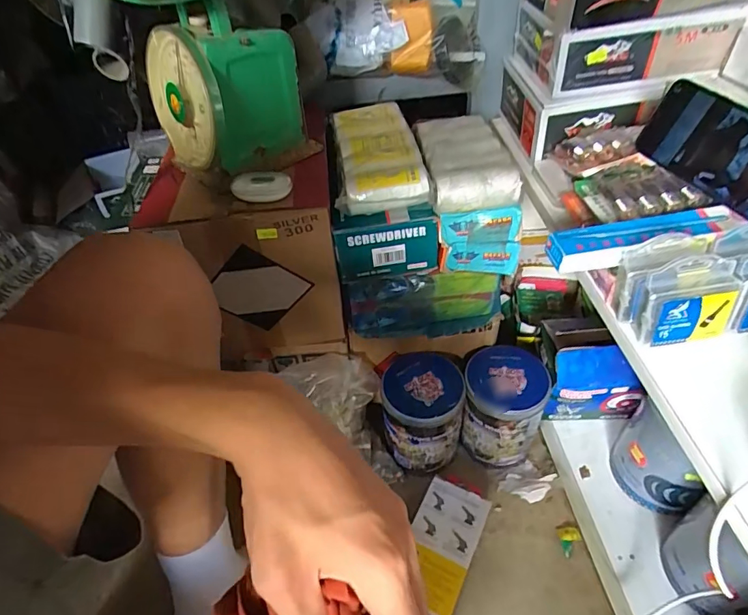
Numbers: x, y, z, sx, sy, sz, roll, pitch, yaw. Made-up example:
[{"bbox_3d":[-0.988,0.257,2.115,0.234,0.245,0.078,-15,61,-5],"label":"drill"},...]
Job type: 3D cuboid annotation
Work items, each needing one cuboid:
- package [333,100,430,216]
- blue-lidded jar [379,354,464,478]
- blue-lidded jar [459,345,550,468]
[{"bbox_3d":[0.002,-0.190,0.575,0.100,0.038,0.215,-6,44,-1],"label":"package"},{"bbox_3d":[0.072,0.153,0.684,0.110,0.142,0.130,9,46,14],"label":"blue-lidded jar"},{"bbox_3d":[0.185,0.149,0.685,0.104,0.151,0.106,-2,44,2],"label":"blue-lidded jar"}]

